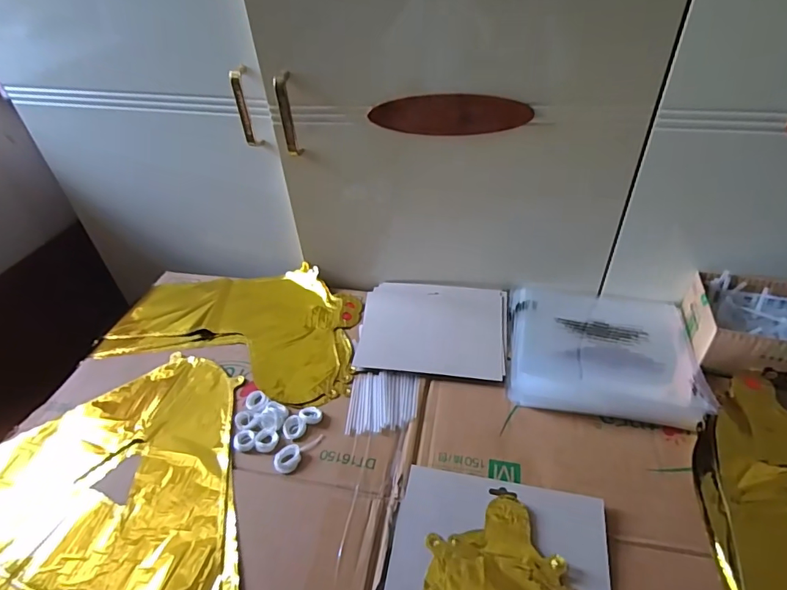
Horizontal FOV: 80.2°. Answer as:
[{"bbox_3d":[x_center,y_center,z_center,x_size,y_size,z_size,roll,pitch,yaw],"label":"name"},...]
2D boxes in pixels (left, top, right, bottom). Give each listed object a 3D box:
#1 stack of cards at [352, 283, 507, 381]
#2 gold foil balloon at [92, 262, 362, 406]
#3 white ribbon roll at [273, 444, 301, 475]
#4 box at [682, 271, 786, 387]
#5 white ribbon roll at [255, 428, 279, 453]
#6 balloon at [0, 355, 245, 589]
[{"bbox_3d":[0.056,0.043,0.663,0.201,0.007,0.171,4,42,9],"label":"stack of cards"},{"bbox_3d":[-0.225,0.040,0.688,0.377,0.022,0.220,8,43,12],"label":"gold foil balloon"},{"bbox_3d":[-0.116,0.180,0.515,0.025,0.006,0.032,27,50,29],"label":"white ribbon roll"},{"bbox_3d":[0.473,0.041,0.577,0.184,0.079,0.139,12,44,16],"label":"box"},{"bbox_3d":[-0.146,0.167,0.536,0.026,0.006,0.028,-2,42,2],"label":"white ribbon roll"},{"bbox_3d":[-0.311,0.213,0.493,0.402,0.011,0.363,8,43,12],"label":"balloon"}]

